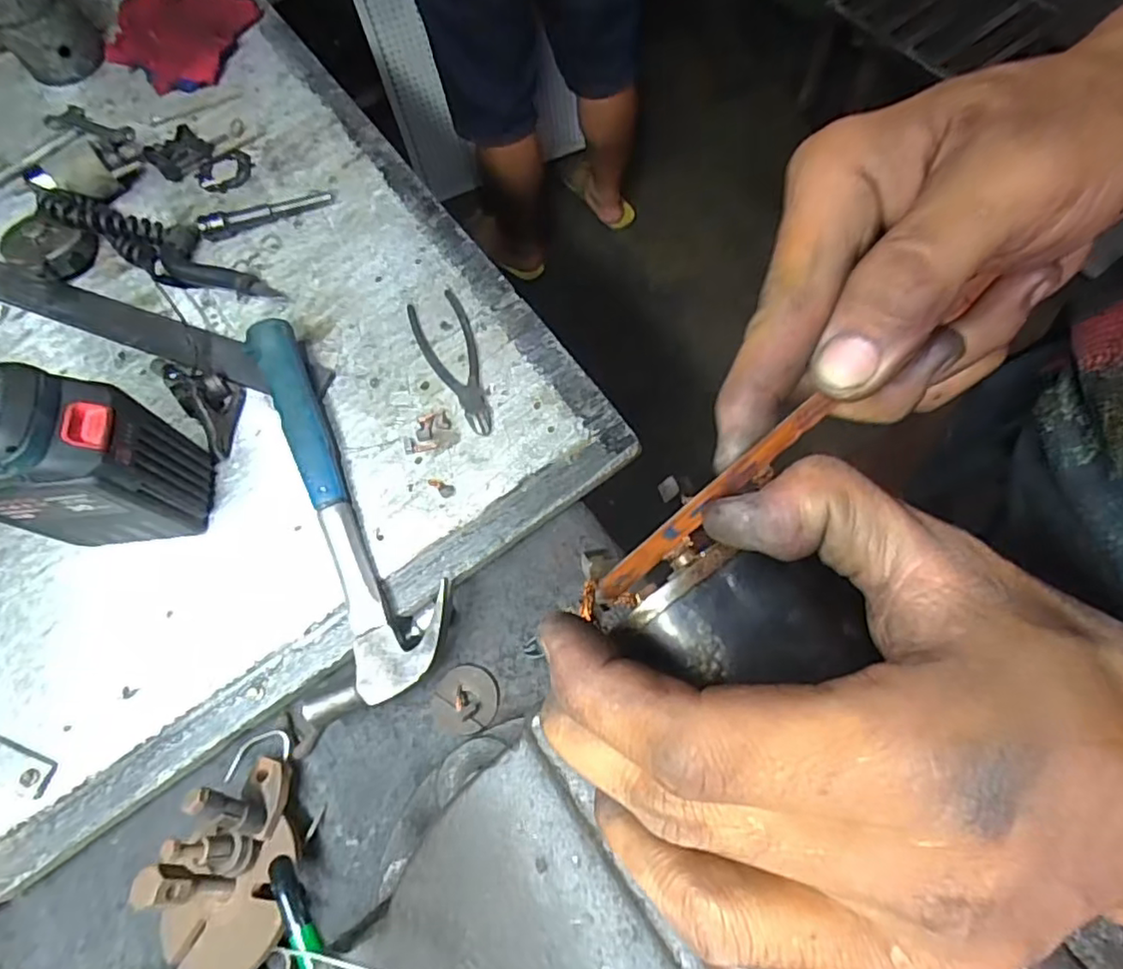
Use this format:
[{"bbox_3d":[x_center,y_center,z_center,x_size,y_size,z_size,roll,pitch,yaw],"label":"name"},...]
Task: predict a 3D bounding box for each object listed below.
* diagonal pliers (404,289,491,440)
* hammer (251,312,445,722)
[{"bbox_3d":[-0.092,-0.108,0.546,0.049,0.011,0.147,-23,70,-6],"label":"diagonal pliers"},{"bbox_3d":[-0.170,0.005,0.492,0.110,0.045,0.320,-18,69,-4],"label":"hammer"}]

